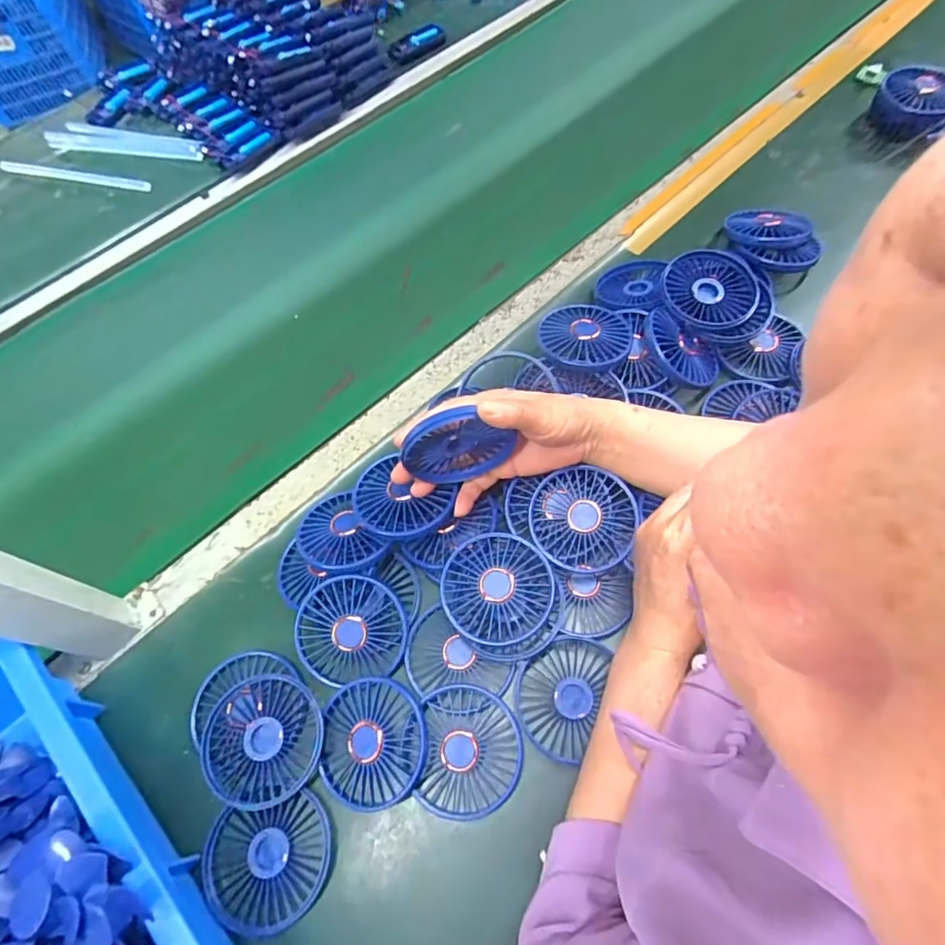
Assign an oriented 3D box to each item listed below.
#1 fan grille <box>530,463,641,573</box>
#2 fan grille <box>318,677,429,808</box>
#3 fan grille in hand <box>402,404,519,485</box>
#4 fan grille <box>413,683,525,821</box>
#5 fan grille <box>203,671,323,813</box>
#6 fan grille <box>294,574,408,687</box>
[{"bbox_3d":[0.091,0.039,0.466,0.084,0.016,0.082,20,79,6],"label":"fan grille"},{"bbox_3d":[-0.075,0.200,0.420,0.076,0.021,0.085,1,63,4],"label":"fan grille"},{"bbox_3d":[-0.011,-0.021,0.426,0.079,0.082,0.012,-20,63,-7],"label":"fan grille in hand"},{"bbox_3d":[-0.001,0.204,0.415,0.073,0.019,0.086,1,63,4],"label":"fan grille"},{"bbox_3d":[-0.158,0.201,0.427,0.087,0.015,0.087,-1,63,3],"label":"fan grille"},{"bbox_3d":[-0.098,0.125,0.454,0.085,0.015,0.080,1,81,-4],"label":"fan grille"}]

